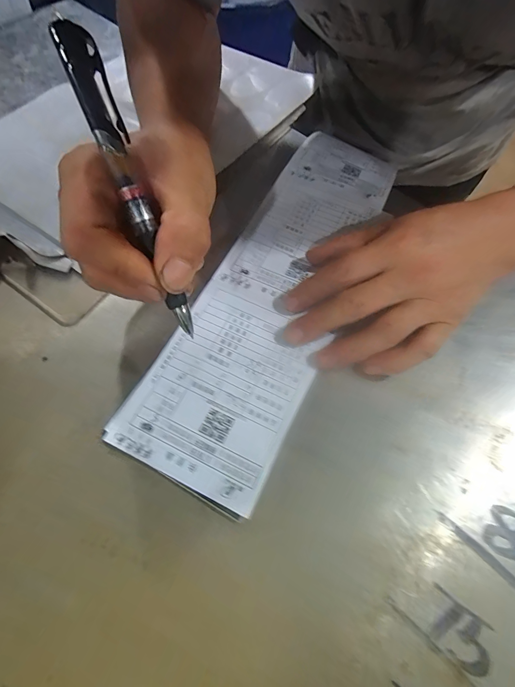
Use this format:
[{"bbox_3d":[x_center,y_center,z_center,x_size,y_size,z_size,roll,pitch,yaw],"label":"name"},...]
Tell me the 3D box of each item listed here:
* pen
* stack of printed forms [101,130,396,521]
[{"bbox_3d":[-0.058,-0.069,0.151,0.015,0.007,0.137,-21,105,-8],"label":"pen"},{"bbox_3d":[0.019,-0.056,0.243,0.096,0.007,0.321,22,66,10],"label":"stack of printed forms"}]

